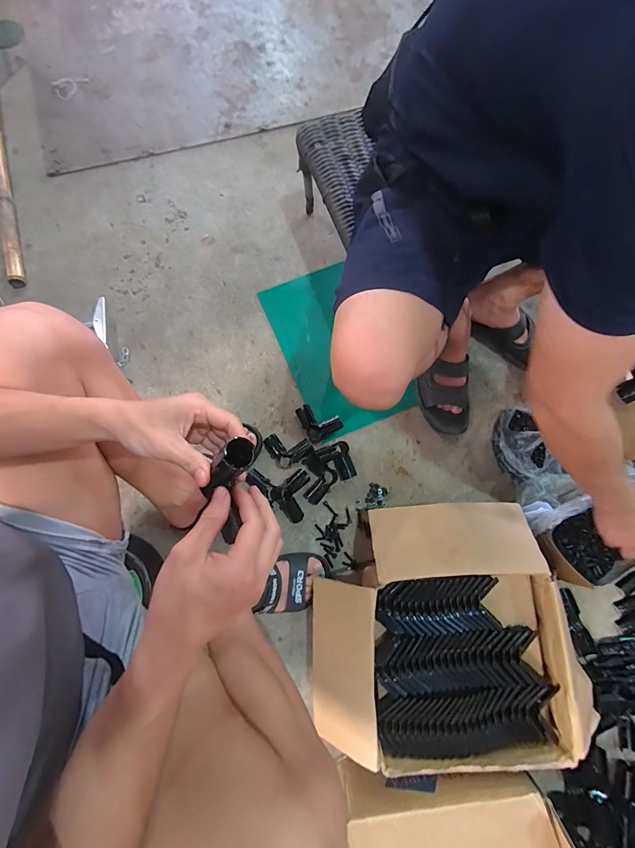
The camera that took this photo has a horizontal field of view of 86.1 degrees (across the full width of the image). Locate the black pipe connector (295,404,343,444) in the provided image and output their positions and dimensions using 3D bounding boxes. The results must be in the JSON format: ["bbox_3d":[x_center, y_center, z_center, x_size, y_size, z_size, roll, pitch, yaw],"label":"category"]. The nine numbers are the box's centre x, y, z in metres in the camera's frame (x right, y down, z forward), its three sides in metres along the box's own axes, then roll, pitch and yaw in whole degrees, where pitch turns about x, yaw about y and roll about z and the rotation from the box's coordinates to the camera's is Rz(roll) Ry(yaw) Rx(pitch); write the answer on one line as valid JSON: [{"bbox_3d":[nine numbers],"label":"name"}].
[{"bbox_3d":[0.003,-0.009,0.754,0.078,0.034,0.083,-25,80,-7],"label":"black pipe connector"}]

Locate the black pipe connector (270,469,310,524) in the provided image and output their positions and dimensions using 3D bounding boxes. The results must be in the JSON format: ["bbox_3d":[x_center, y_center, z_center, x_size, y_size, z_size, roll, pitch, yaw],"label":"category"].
[{"bbox_3d":[-0.044,0.153,0.715,0.089,0.039,0.086,-33,81,-8],"label":"black pipe connector"}]

